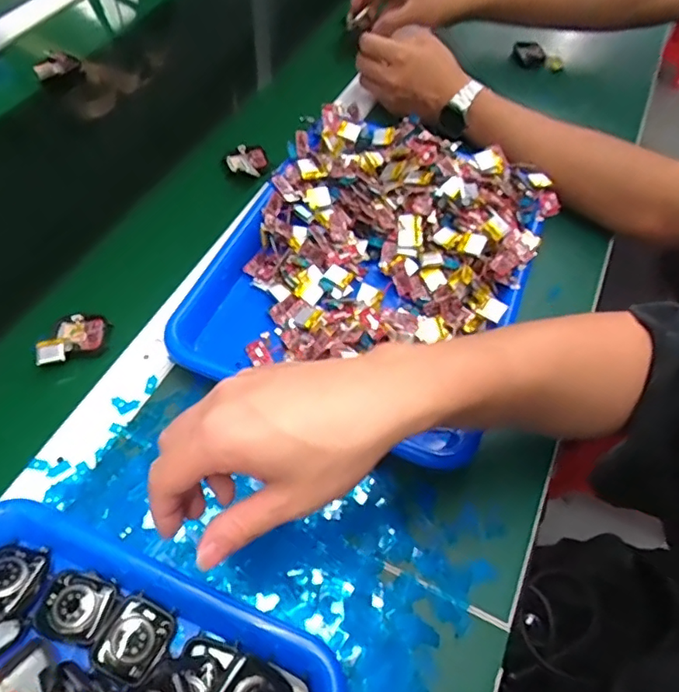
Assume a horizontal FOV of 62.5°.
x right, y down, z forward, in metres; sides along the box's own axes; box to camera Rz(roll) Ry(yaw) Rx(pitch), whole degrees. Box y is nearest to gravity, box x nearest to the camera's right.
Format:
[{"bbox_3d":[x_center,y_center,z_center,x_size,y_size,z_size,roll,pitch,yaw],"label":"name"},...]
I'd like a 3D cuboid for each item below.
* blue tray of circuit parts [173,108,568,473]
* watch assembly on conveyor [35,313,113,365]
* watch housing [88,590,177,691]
[{"bbox_3d":[0.031,-0.078,0.486,0.252,0.060,0.326,23,58,10],"label":"blue tray of circuit parts"},{"bbox_3d":[-0.216,-0.007,0.452,0.058,0.014,0.040,-29,64,-21],"label":"watch assembly on conveyor"},{"bbox_3d":[-0.121,0.171,0.327,0.038,0.008,0.043,26,58,12],"label":"watch housing"}]

